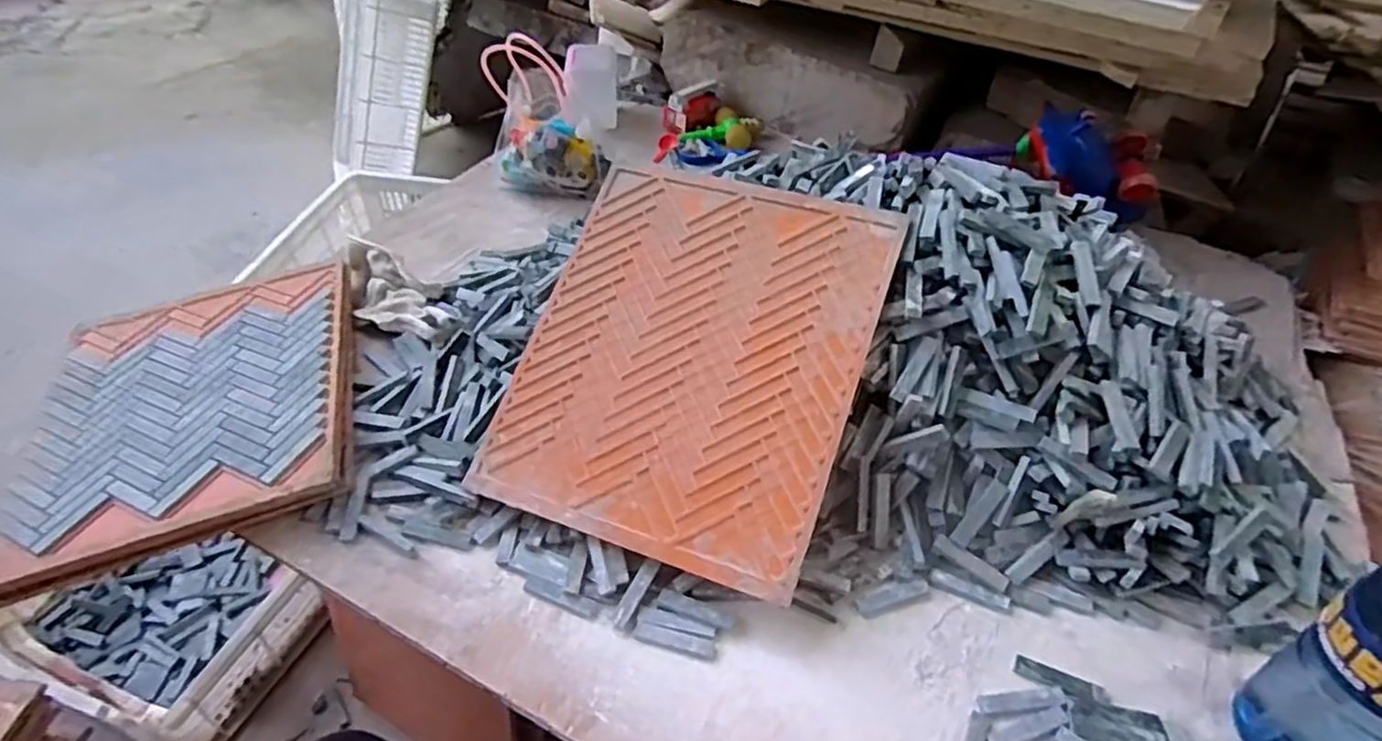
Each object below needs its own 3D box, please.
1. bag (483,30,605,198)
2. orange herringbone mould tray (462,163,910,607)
[{"bbox_3d":[-0.217,-0.364,1.065,0.156,0.211,0.104,-10,45,-10],"label":"bag"},{"bbox_3d":[0.001,-0.015,0.678,0.313,0.013,0.370,17,74,15],"label":"orange herringbone mould tray"}]

